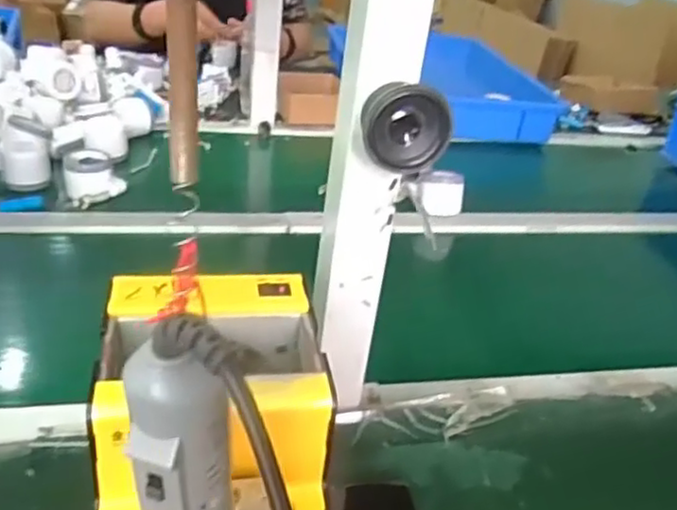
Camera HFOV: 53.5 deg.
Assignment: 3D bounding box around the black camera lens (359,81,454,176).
[{"bbox_3d":[0.041,-0.078,0.407,0.055,0.047,0.034,10,29,3],"label":"black camera lens"}]

